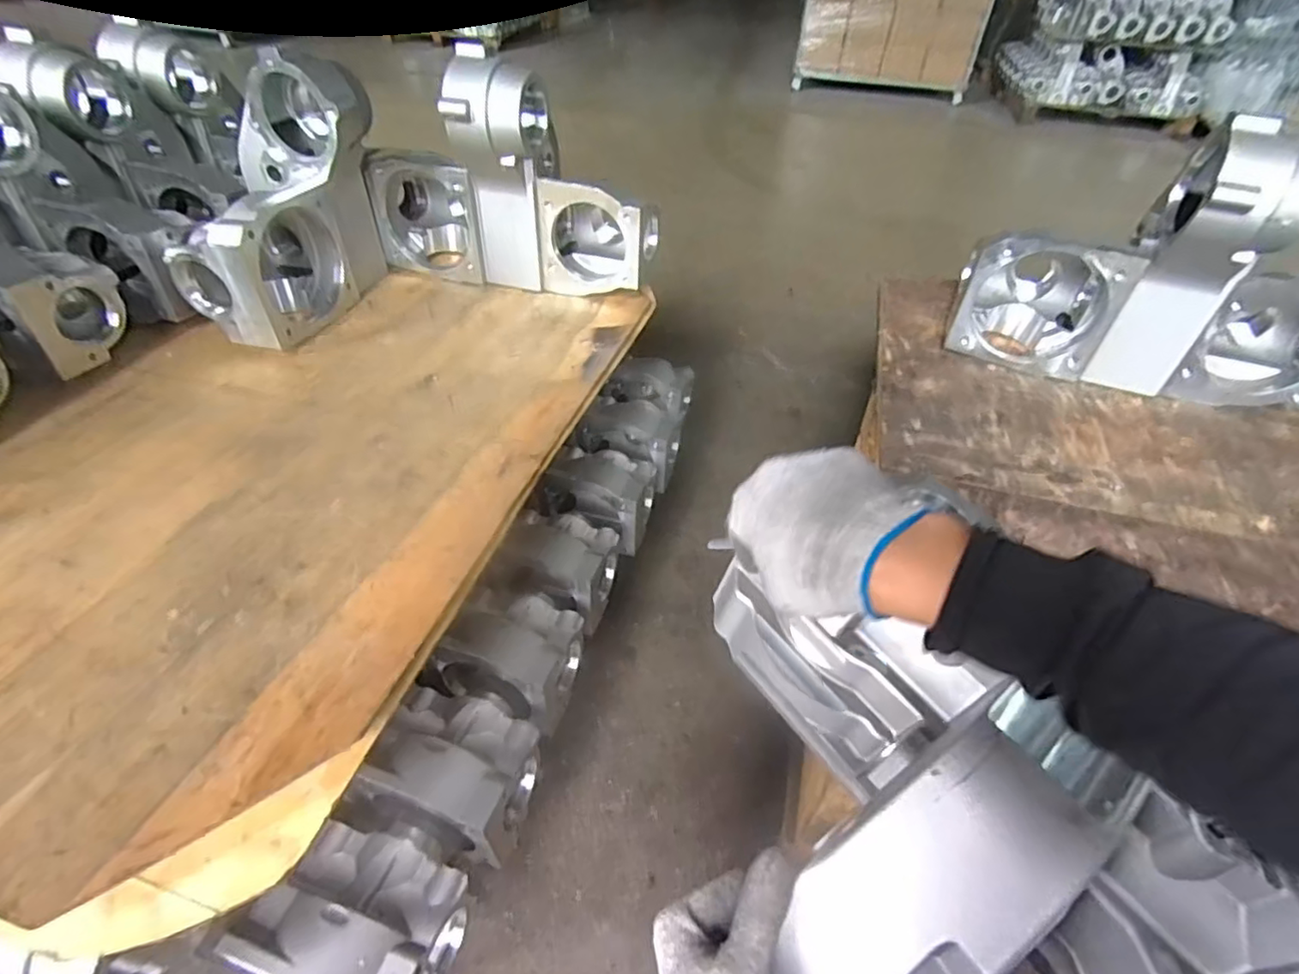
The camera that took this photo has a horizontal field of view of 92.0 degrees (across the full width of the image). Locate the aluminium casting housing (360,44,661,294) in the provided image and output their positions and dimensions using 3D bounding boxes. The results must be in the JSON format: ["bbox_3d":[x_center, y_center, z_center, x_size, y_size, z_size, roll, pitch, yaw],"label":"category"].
[{"bbox_3d":[-0.227,-0.474,0.982,0.465,0.318,0.186,11,44,9],"label":"aluminium casting housing"}]

